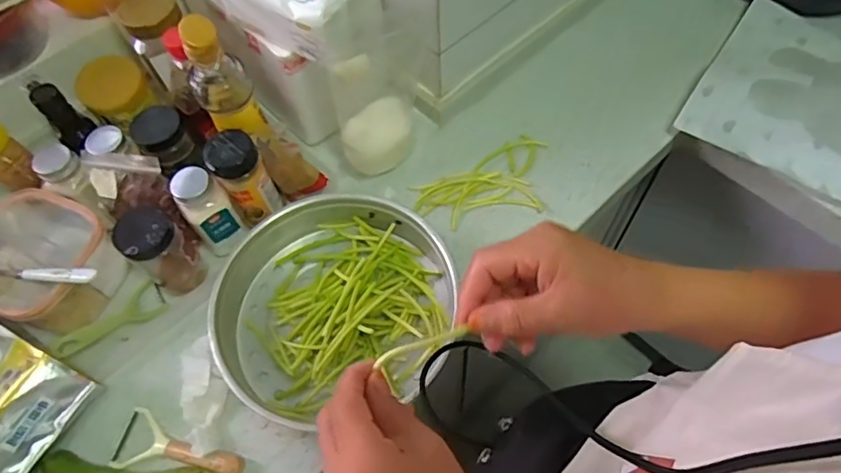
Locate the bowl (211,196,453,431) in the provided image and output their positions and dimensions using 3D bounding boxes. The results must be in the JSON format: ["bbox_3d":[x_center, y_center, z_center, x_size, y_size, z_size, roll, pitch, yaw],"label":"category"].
[{"bbox_3d":[-0.090,0.075,0.606,0.255,0.054,0.247,-1,61,2],"label":"bowl"}]

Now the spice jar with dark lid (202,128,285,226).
[{"bbox_3d":[-0.201,-0.066,0.639,0.056,0.115,0.051,-1,61,2],"label":"spice jar with dark lid"}]

